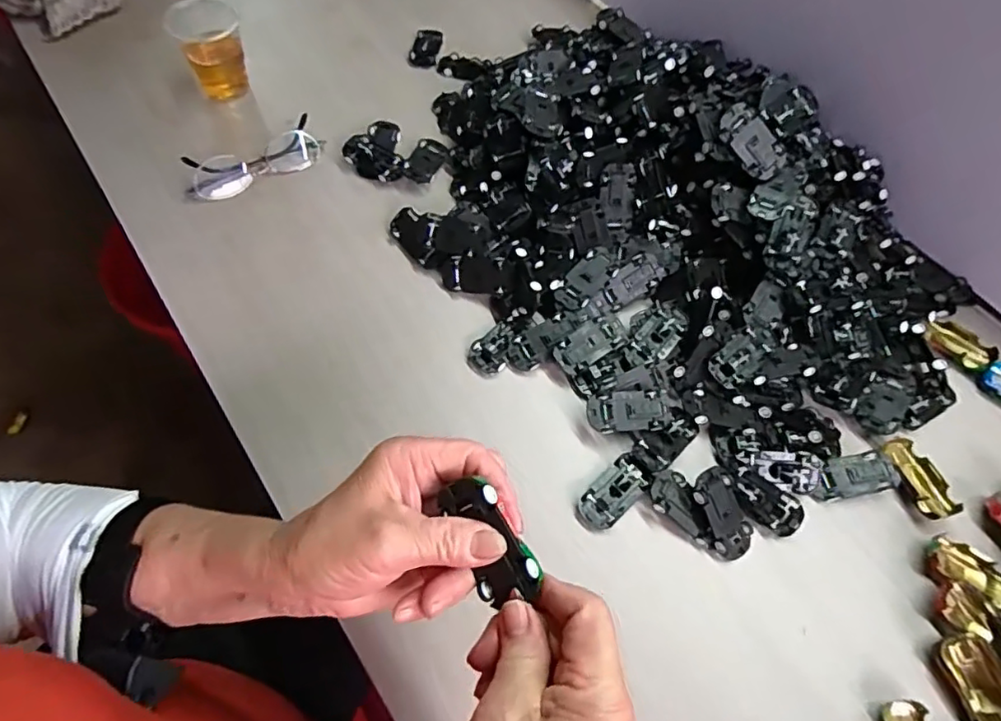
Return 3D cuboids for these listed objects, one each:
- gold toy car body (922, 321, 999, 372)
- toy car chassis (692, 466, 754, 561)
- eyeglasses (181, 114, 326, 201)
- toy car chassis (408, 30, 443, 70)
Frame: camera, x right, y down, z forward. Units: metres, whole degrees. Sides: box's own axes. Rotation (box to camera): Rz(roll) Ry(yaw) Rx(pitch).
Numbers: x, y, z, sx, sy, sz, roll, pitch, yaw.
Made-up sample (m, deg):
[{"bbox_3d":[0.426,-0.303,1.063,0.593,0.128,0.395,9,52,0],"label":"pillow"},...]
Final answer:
[{"bbox_3d":[0.400,-0.015,0.508,0.027,0.014,0.053,-36,69,-21],"label":"gold toy car body"},{"bbox_3d":[0.160,0.109,0.417,0.034,0.012,0.065,-24,93,-13],"label":"toy car chassis"},{"bbox_3d":[-0.235,-0.192,0.558,0.126,0.031,0.040,-32,67,-19],"label":"eyeglasses"},{"bbox_3d":[-0.083,-0.356,0.663,0.032,0.011,0.061,11,61,3],"label":"toy car chassis"}]

